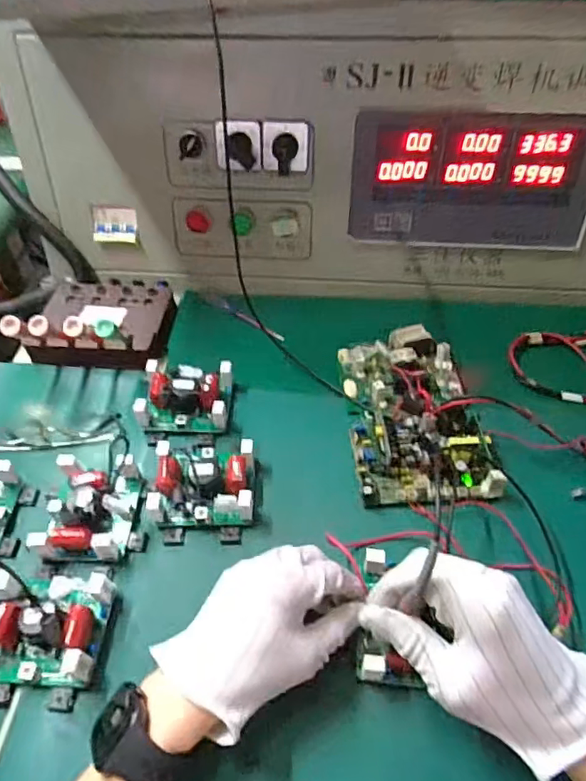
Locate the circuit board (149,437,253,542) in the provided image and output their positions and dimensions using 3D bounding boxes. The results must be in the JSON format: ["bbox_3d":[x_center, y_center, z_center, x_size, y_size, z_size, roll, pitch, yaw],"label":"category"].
[{"bbox_3d":[-0.076,0.077,0.458,0.088,0.036,0.097,-1,49,1],"label":"circuit board"}]

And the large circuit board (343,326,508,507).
[{"bbox_3d":[0.114,0.012,0.511,0.119,0.035,0.190,-4,49,-1],"label":"large circuit board"}]

